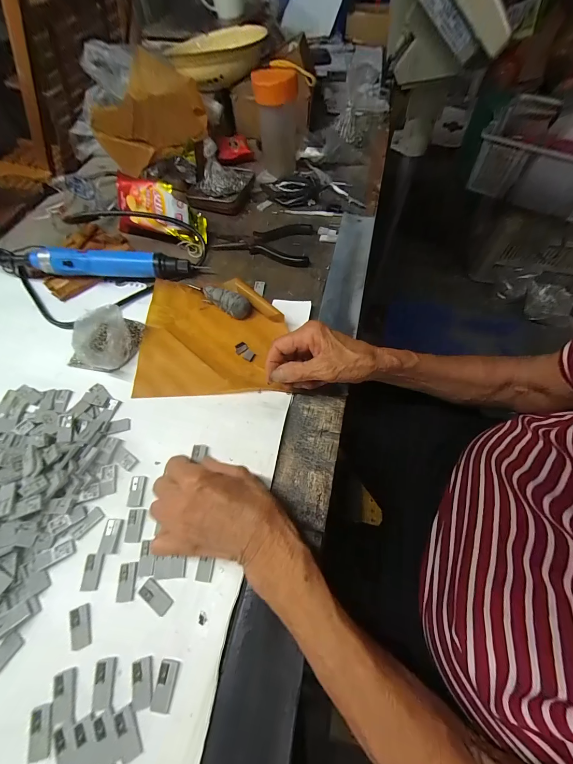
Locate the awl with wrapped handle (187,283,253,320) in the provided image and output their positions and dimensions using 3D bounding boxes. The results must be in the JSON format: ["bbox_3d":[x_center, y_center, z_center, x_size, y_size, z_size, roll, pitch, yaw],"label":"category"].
[{"bbox_3d":[-0.094,-0.114,0.386,0.107,0.027,0.026,28,65,16],"label":"awl with wrapped handle"}]

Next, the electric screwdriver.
[{"bbox_3d":[-0.238,-0.165,0.412,0.225,0.045,0.032,-1,61,2],"label":"electric screwdriver"}]

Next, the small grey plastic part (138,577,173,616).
[{"bbox_3d":[-0.109,0.179,0.242,0.029,0.004,0.013,32,67,18],"label":"small grey plastic part"}]

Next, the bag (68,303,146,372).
[{"bbox_3d":[-0.221,-0.052,0.354,0.068,0.035,0.085,17,63,11],"label":"bag"}]

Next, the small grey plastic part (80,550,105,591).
[{"bbox_3d":[-0.169,0.164,0.252,0.014,0.004,0.028,-5,61,-1],"label":"small grey plastic part"}]

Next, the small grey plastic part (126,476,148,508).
[{"bbox_3d":[-0.147,0.106,0.284,0.015,0.004,0.029,-3,61,1],"label":"small grey plastic part"}]

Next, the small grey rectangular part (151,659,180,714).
[{"bbox_3d":[-0.090,0.224,0.214,0.014,0.004,0.028,3,61,4],"label":"small grey rectangular part"}]

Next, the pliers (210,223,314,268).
[{"bbox_3d":[-0.039,-0.221,0.458,0.151,0.012,0.090,5,61,5],"label":"pliers"}]

